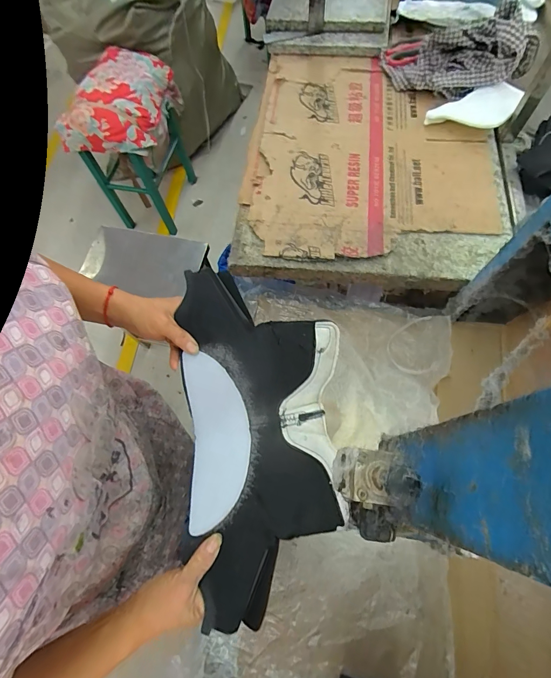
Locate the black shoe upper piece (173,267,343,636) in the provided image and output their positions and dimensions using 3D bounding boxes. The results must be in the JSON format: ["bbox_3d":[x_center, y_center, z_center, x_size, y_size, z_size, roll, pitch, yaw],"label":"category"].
[{"bbox_3d":[-0.019,0.105,0.403,0.194,0.090,0.364,1,70,3],"label":"black shoe upper piece"}]

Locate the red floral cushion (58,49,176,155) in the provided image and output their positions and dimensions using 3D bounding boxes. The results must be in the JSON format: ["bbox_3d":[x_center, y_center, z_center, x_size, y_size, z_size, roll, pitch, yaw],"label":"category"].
[{"bbox_3d":[-0.552,-0.822,1.222,0.317,0.117,0.364,9,70,6],"label":"red floral cushion"}]

